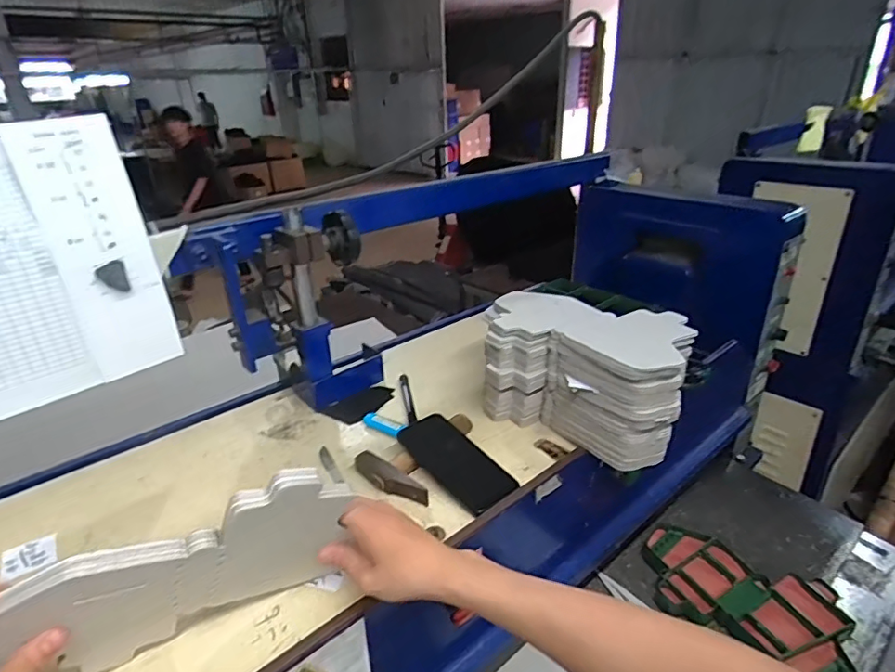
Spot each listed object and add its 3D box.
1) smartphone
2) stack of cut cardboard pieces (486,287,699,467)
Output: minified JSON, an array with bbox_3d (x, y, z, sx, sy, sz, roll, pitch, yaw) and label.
[{"bbox_3d":[0.010,0.156,0.681,0.071,0.014,0.157,-36,56,-23],"label":"smartphone"},{"bbox_3d":[0.180,0.046,0.763,0.298,0.145,0.192,13,31,30],"label":"stack of cut cardboard pieces"}]

